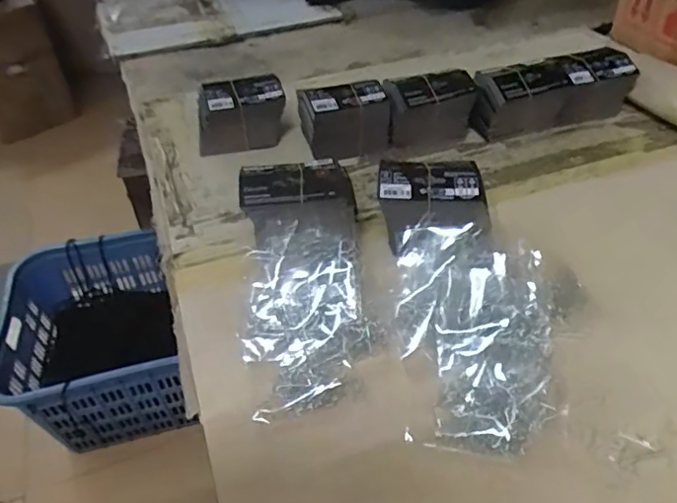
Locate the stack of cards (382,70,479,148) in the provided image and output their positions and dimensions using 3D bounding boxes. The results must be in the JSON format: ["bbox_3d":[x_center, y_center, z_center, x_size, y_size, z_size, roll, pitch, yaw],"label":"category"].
[{"bbox_3d":[0.116,-0.183,0.714,0.111,0.078,0.058,-7,43,-4],"label":"stack of cards"}]

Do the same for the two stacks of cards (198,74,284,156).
[{"bbox_3d":[-0.126,-0.174,0.719,0.114,0.082,0.047,-9,43,-7],"label":"two stacks of cards"}]

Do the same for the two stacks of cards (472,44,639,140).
[{"bbox_3d":[0.278,-0.210,0.735,0.229,0.080,0.068,-14,44,-12],"label":"two stacks of cards"}]

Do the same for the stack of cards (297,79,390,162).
[{"bbox_3d":[0.009,-0.165,0.694,0.106,0.077,0.056,-12,44,-9],"label":"stack of cards"}]

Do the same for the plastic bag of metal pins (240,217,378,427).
[{"bbox_3d":[-0.027,0.051,0.486,0.115,0.041,0.174,-5,43,-2],"label":"plastic bag of metal pins"}]

